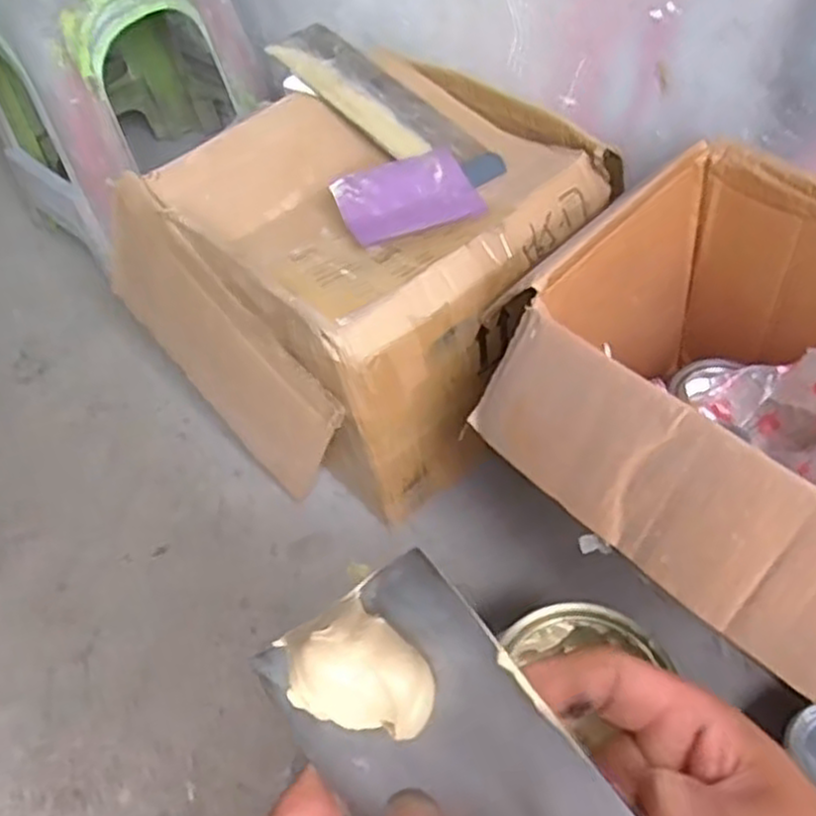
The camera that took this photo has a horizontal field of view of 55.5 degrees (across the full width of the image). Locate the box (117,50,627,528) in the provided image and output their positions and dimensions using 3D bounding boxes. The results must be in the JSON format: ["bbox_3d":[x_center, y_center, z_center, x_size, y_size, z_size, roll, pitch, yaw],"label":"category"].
[{"bbox_3d":[-0.046,-0.161,0.952,0.464,0.305,0.433,35,59,30],"label":"box"}]

